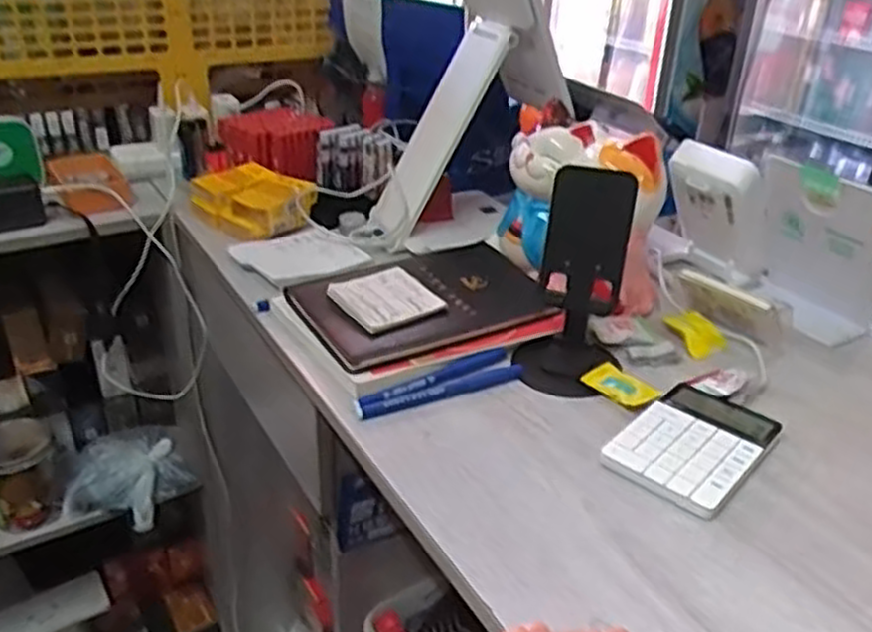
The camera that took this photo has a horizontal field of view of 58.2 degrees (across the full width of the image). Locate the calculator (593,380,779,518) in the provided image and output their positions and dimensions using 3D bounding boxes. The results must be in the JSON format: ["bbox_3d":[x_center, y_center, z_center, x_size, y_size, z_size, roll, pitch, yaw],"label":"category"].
[{"bbox_3d":[0.186,0.090,0.562,0.084,0.012,0.128,26,37,35],"label":"calculator"}]

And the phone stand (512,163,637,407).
[{"bbox_3d":[0.110,-0.026,0.613,0.076,0.160,0.075,5,30,6],"label":"phone stand"}]

